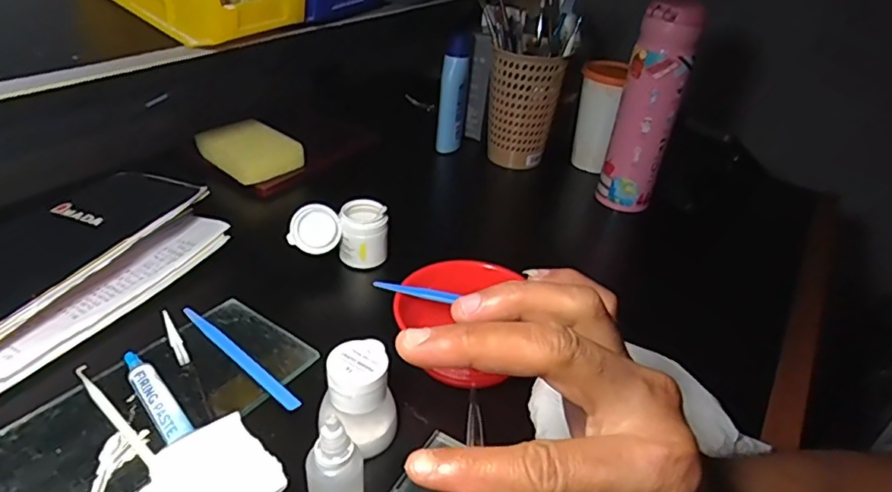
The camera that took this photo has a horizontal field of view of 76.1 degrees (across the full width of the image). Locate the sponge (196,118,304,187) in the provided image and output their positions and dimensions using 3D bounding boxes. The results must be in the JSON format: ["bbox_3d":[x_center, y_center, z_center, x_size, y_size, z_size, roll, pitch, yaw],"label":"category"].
[{"bbox_3d":[-0.224,-0.112,0.655,0.103,0.029,0.081,30,40,31],"label":"sponge"}]

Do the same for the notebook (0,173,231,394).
[{"bbox_3d":[-0.299,0.005,0.444,0.125,0.068,0.225,19,35,18],"label":"notebook"}]

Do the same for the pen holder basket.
[{"bbox_3d":[0.092,-0.169,0.699,0.084,0.142,0.065,8,33,2],"label":"pen holder basket"}]

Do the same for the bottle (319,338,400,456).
[{"bbox_3d":[-0.052,0.096,0.358,0.045,0.060,0.042,11,34,7],"label":"bottle"}]

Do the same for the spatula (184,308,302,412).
[{"bbox_3d":[-0.152,0.080,0.418,0.134,0.004,0.011,29,40,30],"label":"spatula"}]

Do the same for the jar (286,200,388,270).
[{"bbox_3d":[-0.098,-0.008,0.519,0.084,0.056,0.039,-6,36,-18],"label":"jar"}]

